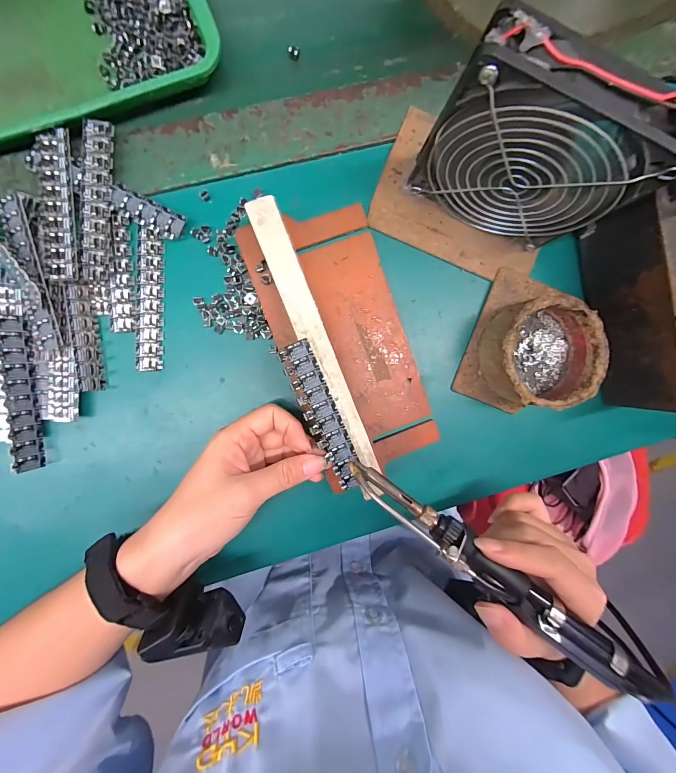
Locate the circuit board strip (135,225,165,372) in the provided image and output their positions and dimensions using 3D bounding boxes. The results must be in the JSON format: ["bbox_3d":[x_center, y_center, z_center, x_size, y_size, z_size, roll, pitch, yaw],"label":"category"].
[{"bbox_3d":[-0.143,-0.064,0.251,0.019,0.004,0.104,2,94,-5],"label":"circuit board strip"}]

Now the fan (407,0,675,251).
[{"bbox_3d":[0.117,-0.138,0.206,0.121,0.130,0.027,21,92,-6],"label":"fan"}]

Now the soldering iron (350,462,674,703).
[{"bbox_3d":[0.093,0.110,0.191,0.203,0.022,0.020,35,90,8],"label":"soldering iron"}]

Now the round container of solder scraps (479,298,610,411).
[{"bbox_3d":[0.159,-0.025,0.261,0.081,0.043,0.076,0,94,-5],"label":"round container of solder scraps"}]

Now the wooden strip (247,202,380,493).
[{"bbox_3d":[-0.013,-0.026,0.244,0.023,0.037,0.214,-22,96,-3],"label":"wooden strip"}]

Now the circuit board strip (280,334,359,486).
[{"bbox_3d":[-0.010,0.021,0.228,0.023,0.005,0.107,-23,95,-3],"label":"circuit board strip"}]

